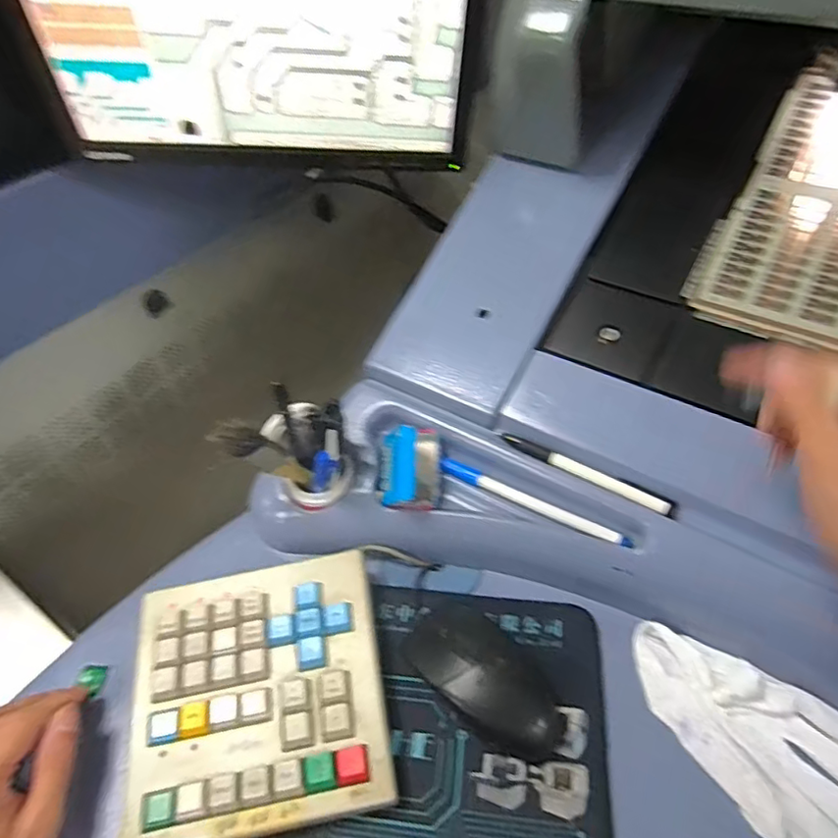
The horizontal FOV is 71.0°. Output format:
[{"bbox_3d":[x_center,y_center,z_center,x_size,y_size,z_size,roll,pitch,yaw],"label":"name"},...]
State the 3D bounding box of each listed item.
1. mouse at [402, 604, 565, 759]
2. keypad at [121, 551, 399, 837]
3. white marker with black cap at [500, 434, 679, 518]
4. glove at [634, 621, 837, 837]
[{"bbox_3d":[0.043,0.167,0.385,0.059,0.034,0.113,-33,54,-25],"label":"mouse"},{"bbox_3d":[-0.103,0.178,0.385,0.156,0.036,0.157,-8,48,-5],"label":"keypad"},{"bbox_3d":[0.119,0.038,0.422,0.129,0.009,0.009,24,53,22],"label":"white marker with black cap"},{"bbox_3d":[0.202,0.196,0.358,0.152,0.023,0.085,26,54,24],"label":"glove"}]

